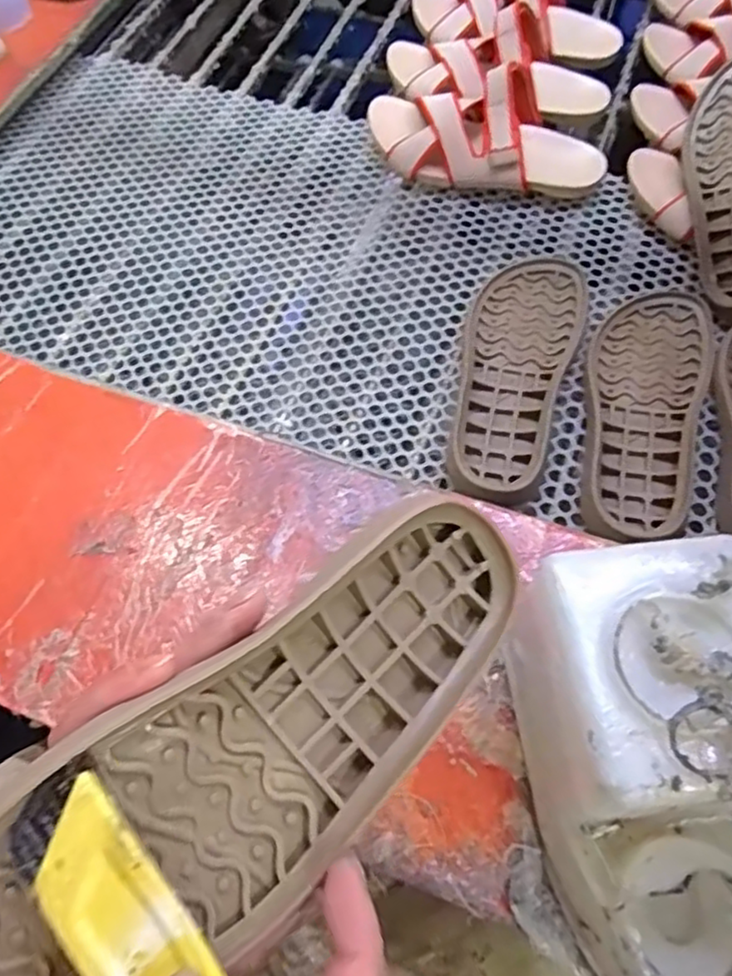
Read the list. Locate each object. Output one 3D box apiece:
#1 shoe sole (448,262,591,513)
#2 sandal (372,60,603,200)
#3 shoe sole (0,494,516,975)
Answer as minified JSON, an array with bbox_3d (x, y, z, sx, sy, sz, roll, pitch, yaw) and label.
[{"bbox_3d":[0.125,-0.102,0.560,0.091,0.019,0.260,17,65,10],"label":"shoe sole"},{"bbox_3d":[0.114,-0.347,0.651,0.241,0.077,0.102,13,64,8],"label":"sandal"},{"bbox_3d":[-0.033,0.096,0.248,0.242,0.027,0.092,-34,100,-23],"label":"shoe sole"}]

